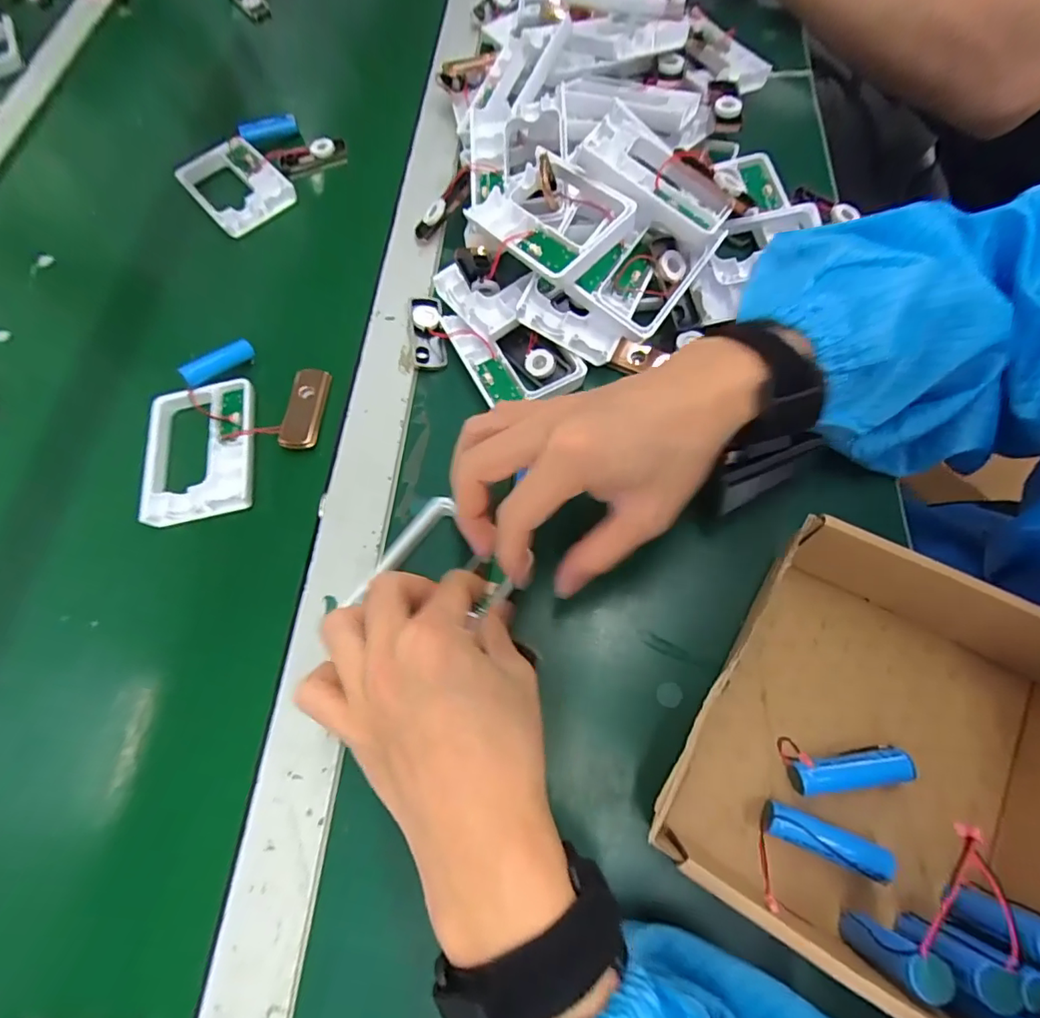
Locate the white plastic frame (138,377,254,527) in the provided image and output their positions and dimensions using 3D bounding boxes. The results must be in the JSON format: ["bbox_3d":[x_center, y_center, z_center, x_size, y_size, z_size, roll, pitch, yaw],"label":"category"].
[{"bbox_3d":[-0.210,-0.039,0.341,0.071,0.014,0.095,-12,66,-1],"label":"white plastic frame"}]

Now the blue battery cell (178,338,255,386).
[{"bbox_3d":[-0.209,-0.102,0.358,0.010,0.013,0.050,38,59,18],"label":"blue battery cell"}]

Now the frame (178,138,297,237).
[{"bbox_3d":[-0.243,-0.277,0.445,0.068,0.021,0.088,-40,69,-12],"label":"frame"}]

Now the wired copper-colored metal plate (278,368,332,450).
[{"bbox_3d":[-0.145,-0.069,0.349,0.022,0.007,0.062,-1,67,4],"label":"wired copper-colored metal plate"}]

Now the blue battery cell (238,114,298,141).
[{"bbox_3d":[-0.228,-0.344,0.467,0.050,0.014,0.014,-16,66,-4],"label":"blue battery cell"}]

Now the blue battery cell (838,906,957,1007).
[{"bbox_3d":[0.140,0.169,0.199,0.014,0.051,0.014,-2,67,4],"label":"blue battery cell"}]

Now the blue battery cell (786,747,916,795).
[{"bbox_3d":[0.152,0.120,0.238,0.051,0.011,0.014,-8,66,1],"label":"blue battery cell"}]

